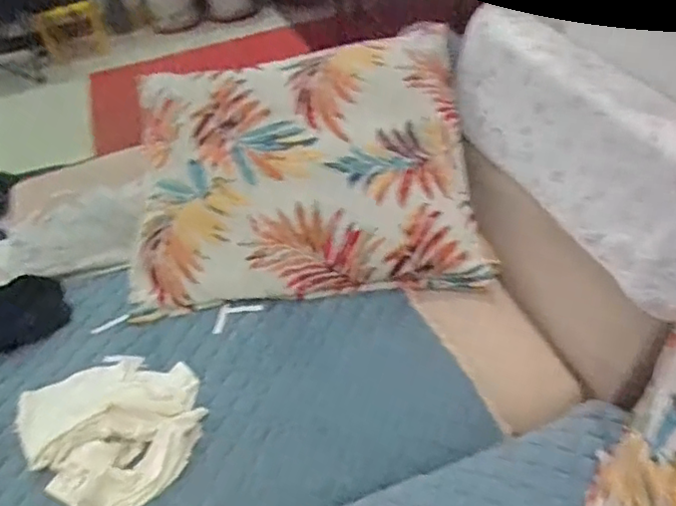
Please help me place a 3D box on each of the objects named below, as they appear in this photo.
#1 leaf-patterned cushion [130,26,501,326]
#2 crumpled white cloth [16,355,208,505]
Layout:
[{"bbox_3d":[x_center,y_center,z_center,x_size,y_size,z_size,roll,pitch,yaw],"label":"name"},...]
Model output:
[{"bbox_3d":[-0.104,-0.184,1.319,0.766,0.136,0.589,-8,75,4],"label":"leaf-patterned cushion"},{"bbox_3d":[-0.404,0.289,1.093,0.288,0.067,0.347,-37,51,-28],"label":"crumpled white cloth"}]

